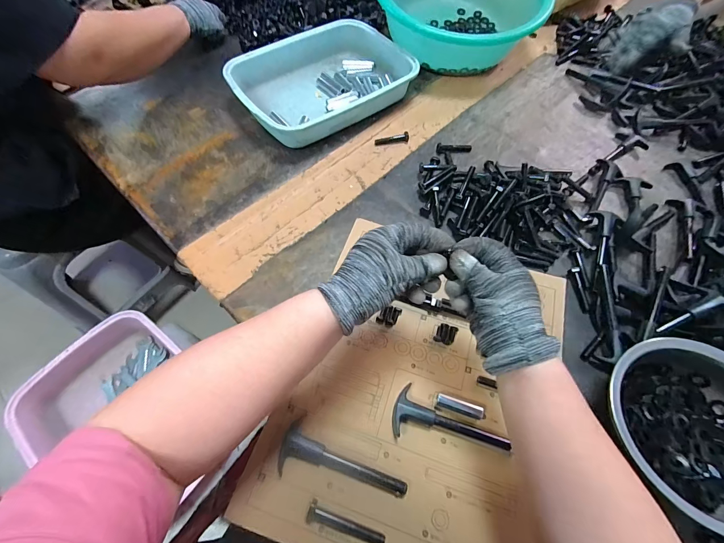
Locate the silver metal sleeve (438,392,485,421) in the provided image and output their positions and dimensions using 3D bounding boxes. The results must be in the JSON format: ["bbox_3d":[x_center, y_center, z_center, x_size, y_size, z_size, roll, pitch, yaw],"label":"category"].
[{"bbox_3d":[0.107,0.147,0.366,0.049,0.017,0.016,17,62,9],"label":"silver metal sleeve"}]

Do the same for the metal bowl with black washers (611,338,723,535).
[{"bbox_3d":[0.336,0.157,0.337,0.168,0.065,0.162,0,60,0],"label":"metal bowl with black washers"}]

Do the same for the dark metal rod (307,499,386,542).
[{"bbox_3d":[-0.015,0.239,0.313,0.075,0.010,0.018,17,61,9],"label":"dark metal rod"}]

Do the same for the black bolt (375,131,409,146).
[{"bbox_3d":[0.054,-0.234,0.588,0.061,0.012,0.016,-13,61,-8],"label":"black bolt"}]

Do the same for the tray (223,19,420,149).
[{"bbox_3d":[-0.079,-0.362,0.628,0.310,0.060,0.225,-34,66,-18],"label":"tray"}]

